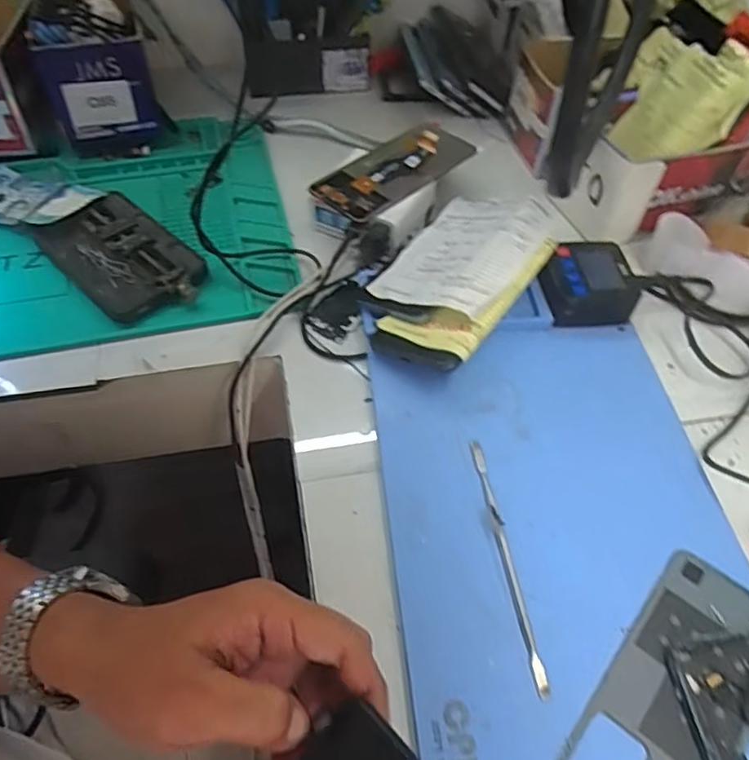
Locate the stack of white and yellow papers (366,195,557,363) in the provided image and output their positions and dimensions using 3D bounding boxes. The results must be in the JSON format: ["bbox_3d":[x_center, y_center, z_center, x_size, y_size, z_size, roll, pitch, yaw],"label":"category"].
[{"bbox_3d":[0.067,-0.086,0.488,0.106,0.030,0.175,19,57,35],"label":"stack of white and yellow papers"}]

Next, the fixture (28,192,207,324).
[{"bbox_3d":[-0.215,-0.108,0.522,0.087,0.023,0.154,-37,64,-26],"label":"fixture"}]

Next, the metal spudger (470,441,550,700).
[{"bbox_3d":[0.081,0.106,0.373,0.008,0.005,0.157,-5,54,-7],"label":"metal spudger"}]

